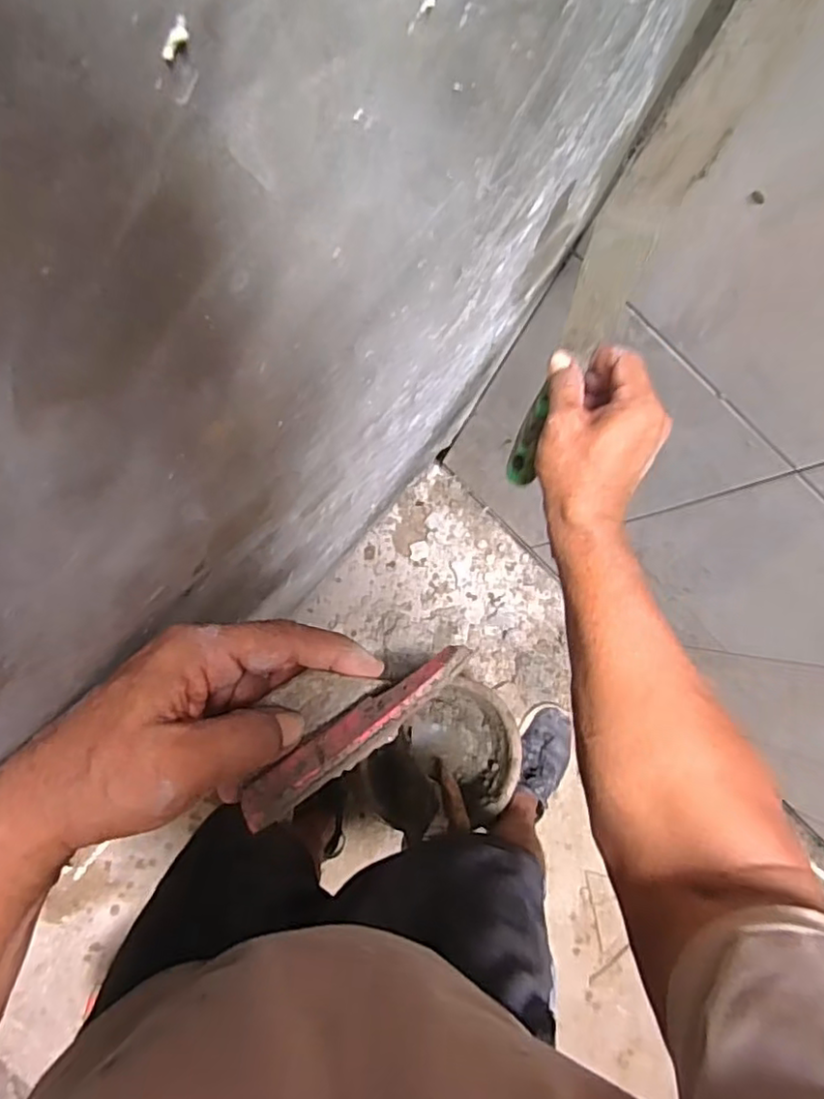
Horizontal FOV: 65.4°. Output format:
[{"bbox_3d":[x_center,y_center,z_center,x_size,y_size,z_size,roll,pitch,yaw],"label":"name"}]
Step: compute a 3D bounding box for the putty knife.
[{"bbox_3d":[0.122,-0.142,0.488,0.046,0.020,0.197,39,120,33],"label":"putty knife"}]

